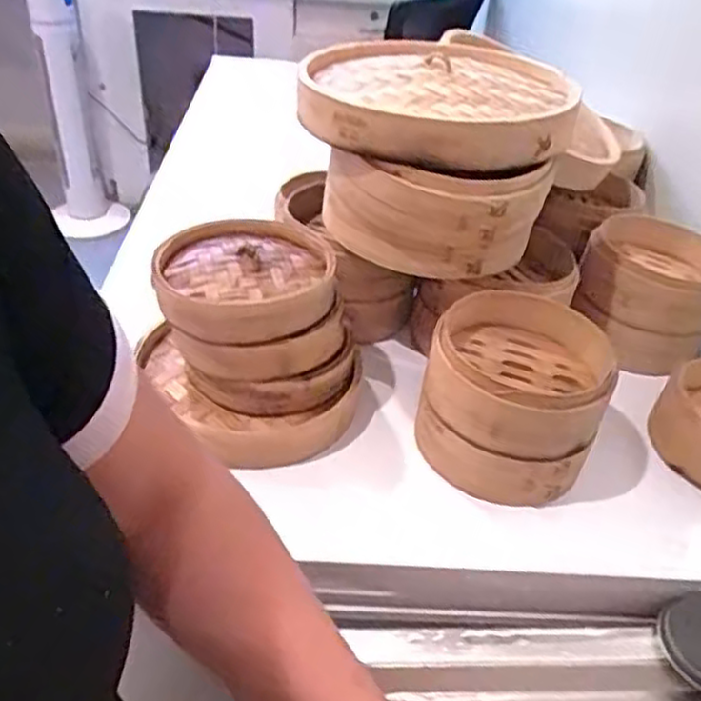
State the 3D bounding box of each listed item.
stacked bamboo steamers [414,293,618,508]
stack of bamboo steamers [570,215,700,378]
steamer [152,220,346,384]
[{"bbox_3d":[0.133,0.039,0.596,0.133,0.117,0.144,15,38,12],"label":"stacked bamboo steamers"},{"bbox_3d":[0.312,-0.061,0.753,0.133,0.111,0.126,19,39,18],"label":"stack of bamboo steamers"},{"bbox_3d":[-0.085,-0.049,0.604,0.144,0.070,0.148,-2,37,-9],"label":"steamer"}]

